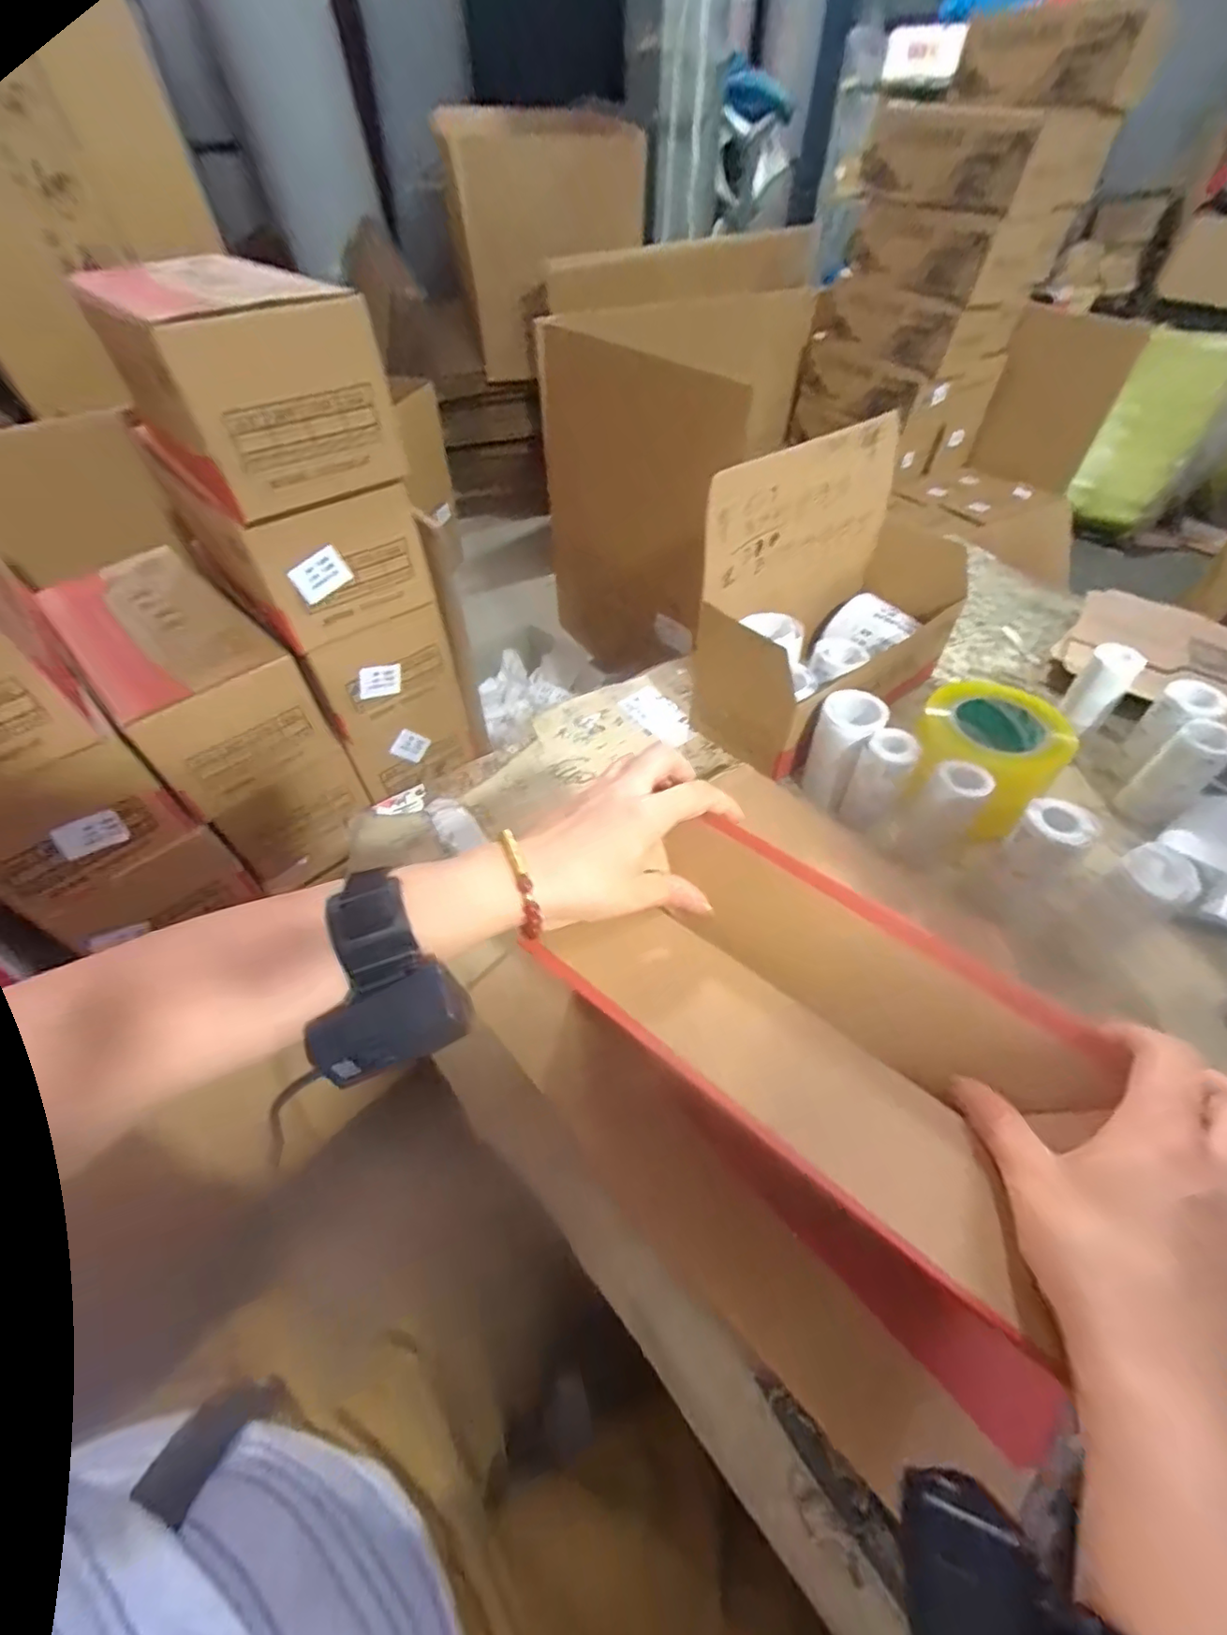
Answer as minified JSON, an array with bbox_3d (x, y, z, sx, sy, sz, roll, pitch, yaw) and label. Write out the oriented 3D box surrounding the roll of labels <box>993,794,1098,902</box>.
[{"bbox_3d":[0.342,0.032,0.488,0.043,0.092,0.050,-30,54,-24],"label":"roll of labels"}]

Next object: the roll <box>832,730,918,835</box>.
[{"bbox_3d":[0.240,-0.032,0.548,0.043,0.099,0.040,0,48,0],"label":"roll"}]

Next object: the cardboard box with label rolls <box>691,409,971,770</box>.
[{"bbox_3d":[0.241,-0.235,0.629,0.312,0.243,0.149,-33,55,-25],"label":"cardboard box with label rolls"}]

